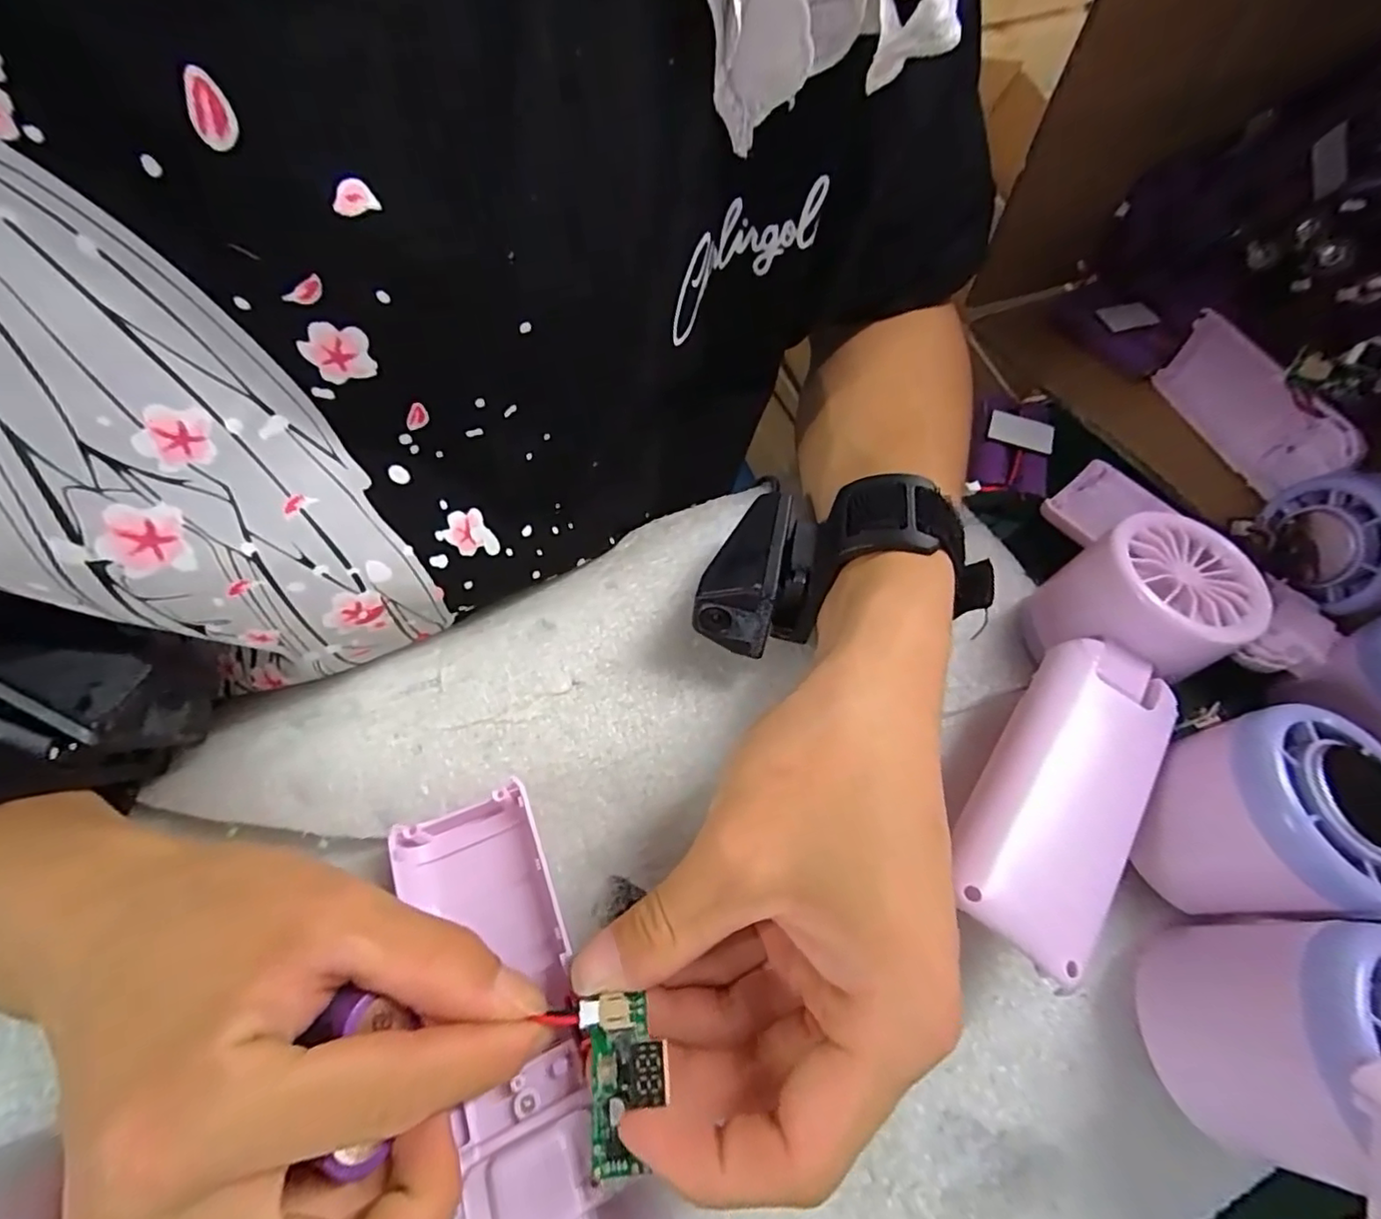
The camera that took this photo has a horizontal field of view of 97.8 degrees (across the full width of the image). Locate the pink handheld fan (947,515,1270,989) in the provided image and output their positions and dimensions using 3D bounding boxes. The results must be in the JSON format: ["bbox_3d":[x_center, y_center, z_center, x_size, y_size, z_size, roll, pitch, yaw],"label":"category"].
[{"bbox_3d":[0.129,0.038,0.204,0.054,0.060,0.161,36,63,20],"label":"pink handheld fan"}]

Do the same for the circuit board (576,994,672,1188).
[{"bbox_3d":[-0.014,0.110,0.140,0.009,0.024,0.032,25,45,-42],"label":"circuit board"}]

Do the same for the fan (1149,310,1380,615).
[{"bbox_3d":[0.276,-0.071,0.266,0.060,0.049,0.164,5,57,2],"label":"fan"}]

